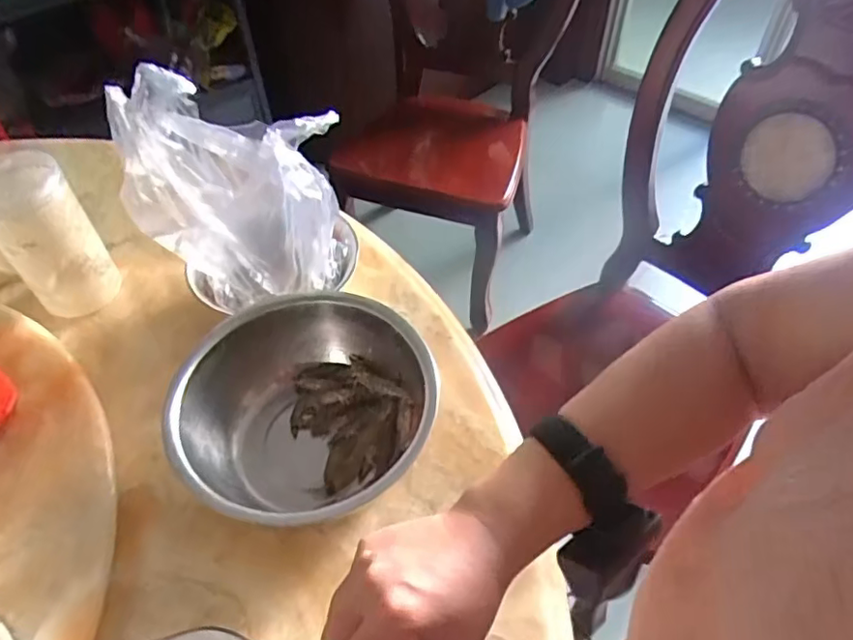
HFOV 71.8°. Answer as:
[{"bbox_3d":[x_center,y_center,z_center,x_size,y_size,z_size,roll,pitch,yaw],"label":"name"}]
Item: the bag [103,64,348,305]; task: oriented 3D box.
[{"bbox_3d":[-0.165,-0.111,0.522,0.167,0.193,0.103,-21,52,-17],"label":"bag"}]

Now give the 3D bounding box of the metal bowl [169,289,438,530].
[{"bbox_3d":[-0.105,0.077,0.500,0.180,0.081,0.203,28,55,22],"label":"metal bowl"}]

